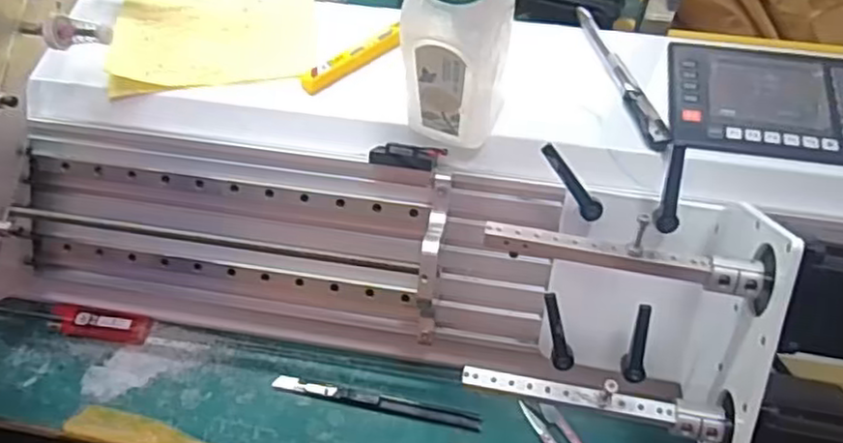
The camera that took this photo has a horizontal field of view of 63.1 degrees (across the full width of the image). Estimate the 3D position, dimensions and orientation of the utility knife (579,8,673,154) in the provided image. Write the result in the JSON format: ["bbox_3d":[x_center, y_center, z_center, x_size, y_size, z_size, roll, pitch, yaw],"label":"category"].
[{"bbox_3d":[0.136,-0.101,0.477,0.018,0.011,0.130,-17,57,-10],"label":"utility knife"}]

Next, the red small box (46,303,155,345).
[{"bbox_3d":[-0.252,0.080,0.539,0.080,0.013,0.026,5,56,5],"label":"red small box"}]

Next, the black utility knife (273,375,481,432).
[{"bbox_3d":[-0.033,0.131,0.498,0.153,0.006,0.012,9,56,8],"label":"black utility knife"}]

